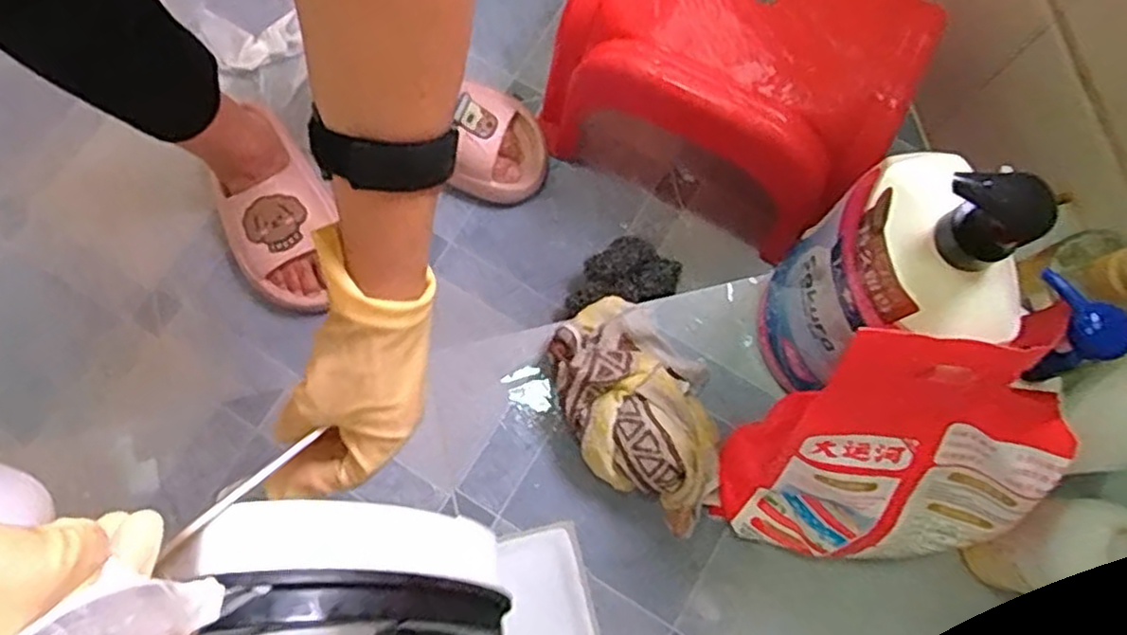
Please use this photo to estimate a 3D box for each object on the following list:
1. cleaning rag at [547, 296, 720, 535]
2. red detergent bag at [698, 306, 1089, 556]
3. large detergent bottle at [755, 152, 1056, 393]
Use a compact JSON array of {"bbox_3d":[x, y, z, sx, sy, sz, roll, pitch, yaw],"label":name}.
[{"bbox_3d":[0.064,0.075,0.591,0.120,0.069,0.194,-36,81,-7],"label":"cleaning rag"},{"bbox_3d":[0.209,0.092,0.485,0.169,0.229,0.144,-2,78,-1],"label":"red detergent bag"},{"bbox_3d":[0.208,-0.021,0.490,0.077,0.308,0.113,4,78,1],"label":"large detergent bottle"}]

